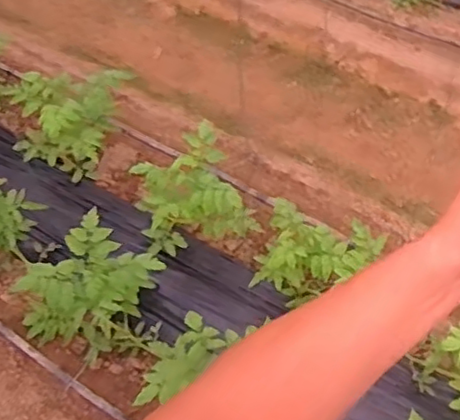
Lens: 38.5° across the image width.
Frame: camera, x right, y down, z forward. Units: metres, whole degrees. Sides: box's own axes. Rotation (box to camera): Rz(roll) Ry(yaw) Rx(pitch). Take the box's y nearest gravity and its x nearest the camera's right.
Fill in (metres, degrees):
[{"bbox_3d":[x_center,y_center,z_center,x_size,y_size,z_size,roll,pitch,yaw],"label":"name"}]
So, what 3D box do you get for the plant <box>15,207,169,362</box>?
[{"bbox_3d":[-0.344,0.188,1.567,0.253,0.202,0.291,35,61,25],"label":"plant"}]

